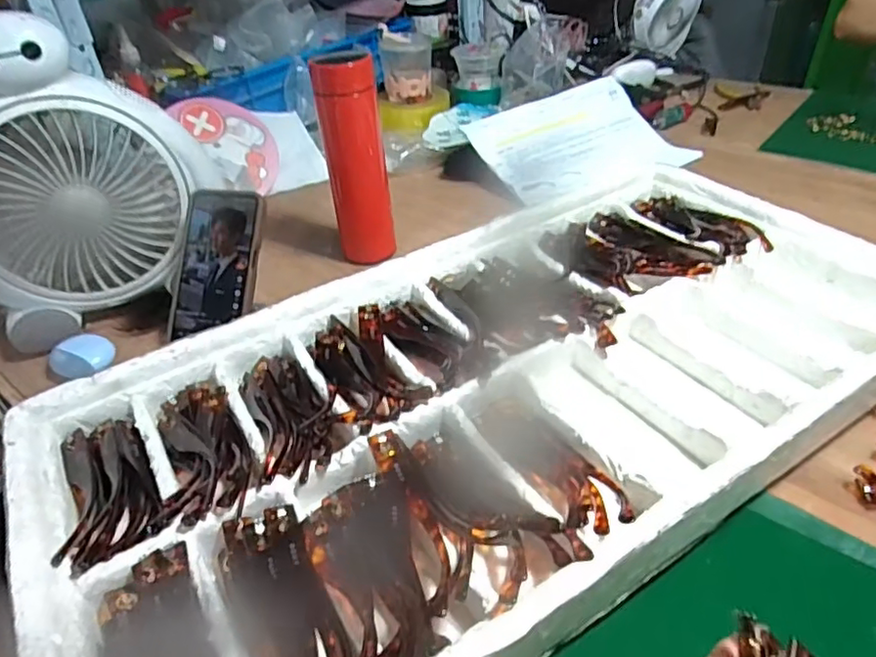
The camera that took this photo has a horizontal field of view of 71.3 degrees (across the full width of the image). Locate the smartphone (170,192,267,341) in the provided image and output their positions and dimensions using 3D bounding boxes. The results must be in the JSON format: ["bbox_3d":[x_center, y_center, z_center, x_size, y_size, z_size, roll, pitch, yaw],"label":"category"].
[{"bbox_3d":[-0.212,-0.062,0.589,0.080,0.146,0.009,7,-5,14],"label":"smartphone"}]

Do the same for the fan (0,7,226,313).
[{"bbox_3d":[-0.352,-0.146,0.583,0.250,0.243,0.084,-14,39,-12],"label":"fan"}]

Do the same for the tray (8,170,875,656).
[{"bbox_3d":[0.064,0.039,0.505,0.703,0.072,0.363,-25,43,-24],"label":"tray"}]

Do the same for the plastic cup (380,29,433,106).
[{"bbox_3d":[-0.045,-0.424,1.004,0.086,0.114,0.067,-6,38,-2],"label":"plastic cup"}]

